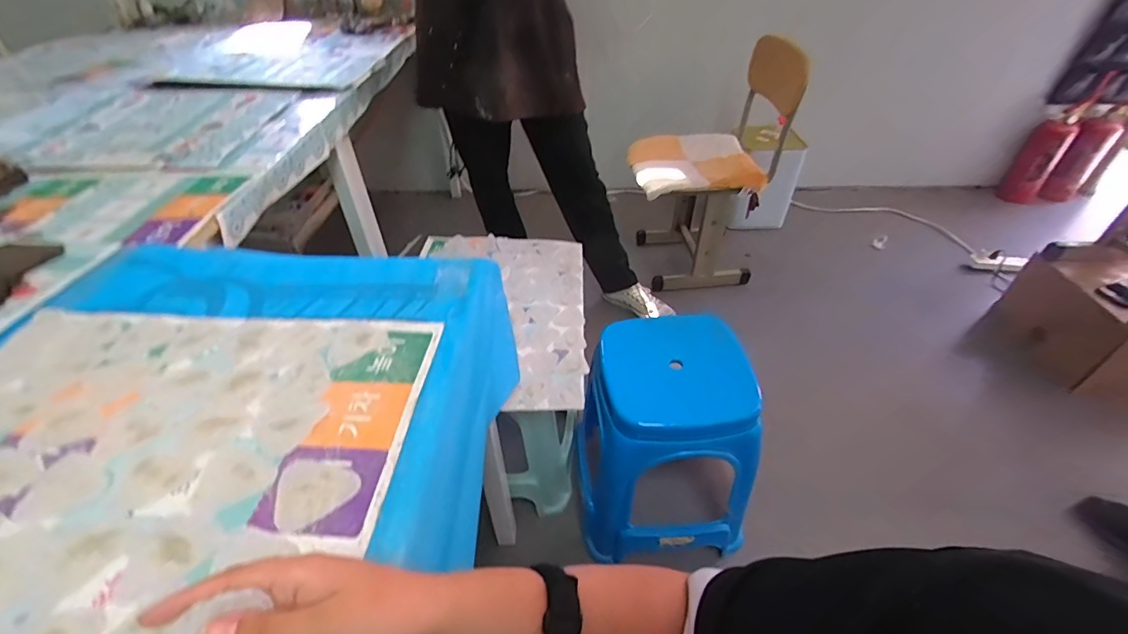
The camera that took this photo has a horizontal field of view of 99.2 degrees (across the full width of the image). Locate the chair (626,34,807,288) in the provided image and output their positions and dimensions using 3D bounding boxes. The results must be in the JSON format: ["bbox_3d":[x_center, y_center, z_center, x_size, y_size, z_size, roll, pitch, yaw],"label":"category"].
[{"bbox_3d":[0.450,-0.477,1.620,0.433,0.755,0.406,2,43,3],"label":"chair"}]

